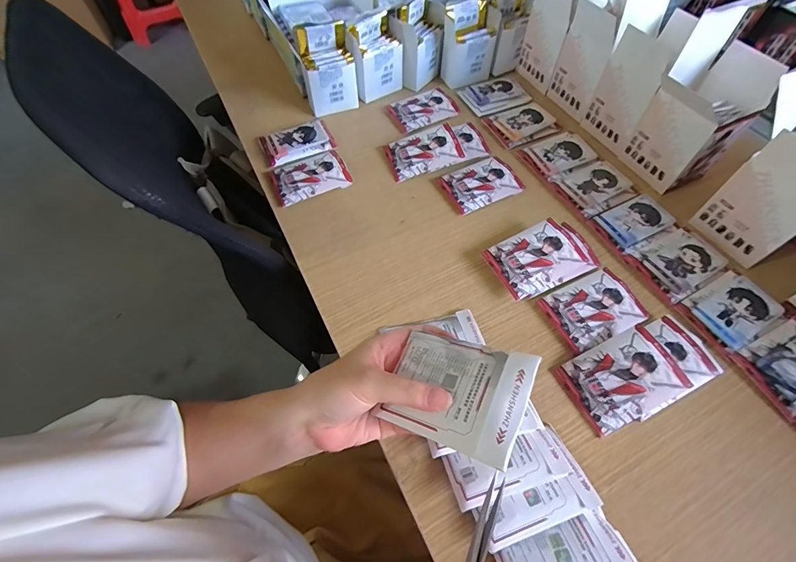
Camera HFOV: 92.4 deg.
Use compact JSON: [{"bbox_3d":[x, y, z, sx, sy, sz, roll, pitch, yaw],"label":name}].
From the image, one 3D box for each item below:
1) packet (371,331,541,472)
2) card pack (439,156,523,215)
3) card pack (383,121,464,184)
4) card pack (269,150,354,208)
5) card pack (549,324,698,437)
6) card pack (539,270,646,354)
[{"bbox_3d":[0.037,0.073,0.259,0.099,0.006,0.072,7,58,38],"label":"packet"},{"bbox_3d":[0.116,-0.135,0.528,0.102,0.009,0.071,-23,62,-12],"label":"card pack"},{"bbox_3d":[0.036,-0.188,0.553,0.105,0.009,0.070,-23,67,0],"label":"card pack"},{"bbox_3d":[-0.125,-0.148,0.537,0.104,0.012,0.073,-22,62,-12],"label":"card pack"},{"bbox_3d":[0.221,0.095,0.376,0.103,0.006,0.071,-28,64,-1],"label":"card pack"},{"bbox_3d":[0.217,0.030,0.425,0.098,0.008,0.070,-23,62,-12],"label":"card pack"}]

